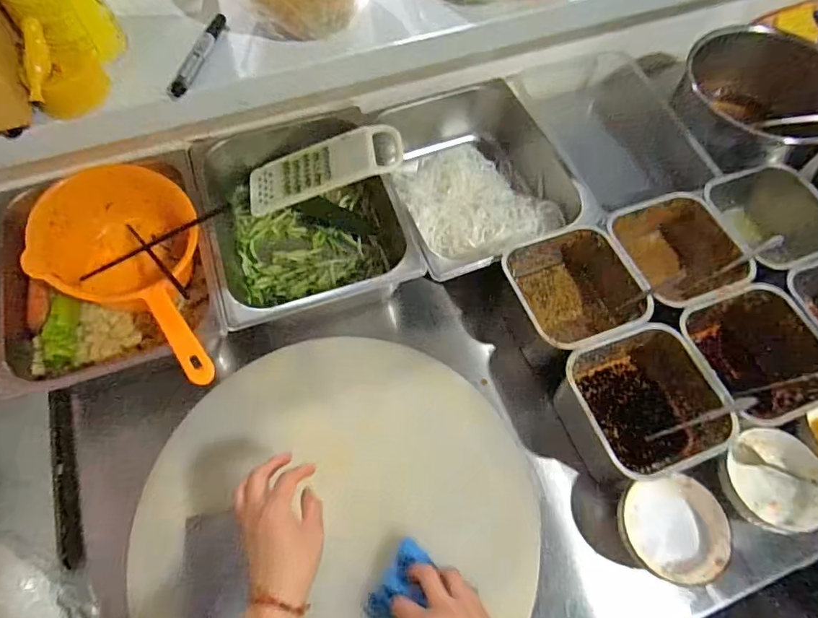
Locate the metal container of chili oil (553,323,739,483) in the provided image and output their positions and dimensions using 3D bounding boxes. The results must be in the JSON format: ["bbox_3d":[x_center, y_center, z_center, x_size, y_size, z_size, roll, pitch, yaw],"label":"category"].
[{"bbox_3d":[0.271,0.121,0.608,0.160,0.109,0.158,-19,64,-11],"label":"metal container of chili oil"}]

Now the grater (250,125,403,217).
[{"bbox_3d":[-0.130,-0.210,0.753,0.242,0.025,0.087,-16,62,13],"label":"grater"}]

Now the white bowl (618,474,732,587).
[{"bbox_3d":[0.300,0.244,0.565,0.095,0.050,0.107,-18,64,-10],"label":"white bowl"}]

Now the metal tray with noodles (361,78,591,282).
[{"bbox_3d":[0.094,-0.200,0.783,0.267,0.091,0.340,-18,64,-10],"label":"metal tray with noodles"}]

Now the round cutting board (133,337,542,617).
[{"bbox_3d":[-0.078,0.251,0.601,0.441,0.024,0.432,0,62,-1],"label":"round cutting board"}]

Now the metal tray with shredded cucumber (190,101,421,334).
[{"bbox_3d":[-0.156,-0.134,0.740,0.264,0.095,0.338,-17,64,-10],"label":"metal tray with shredded cucumber"}]

